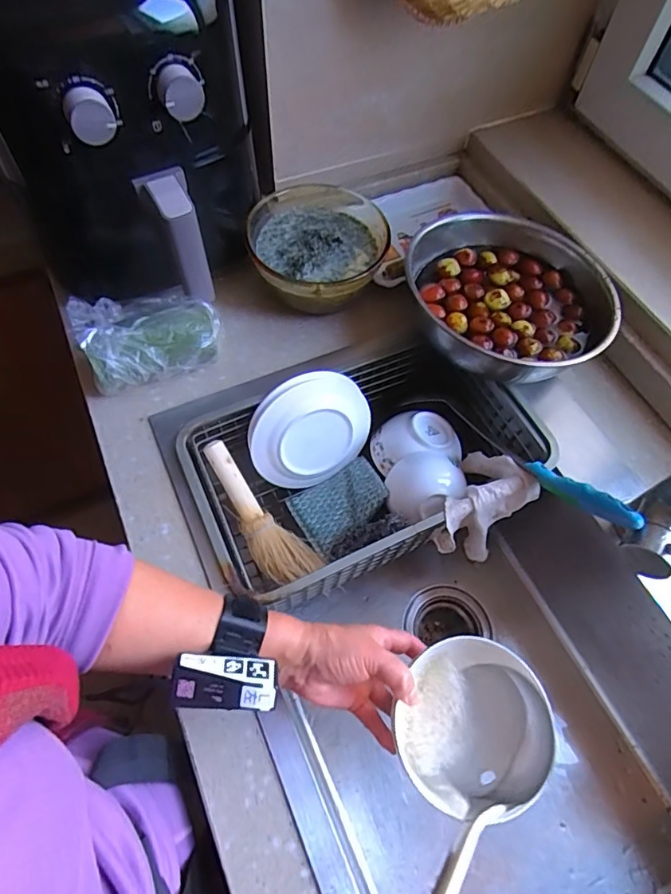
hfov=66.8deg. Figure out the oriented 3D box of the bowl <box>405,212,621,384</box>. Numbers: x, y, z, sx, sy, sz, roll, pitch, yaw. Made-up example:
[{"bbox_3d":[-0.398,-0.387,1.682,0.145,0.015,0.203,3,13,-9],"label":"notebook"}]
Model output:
[{"bbox_3d":[0.197,-0.176,0.599,0.225,0.071,0.217,1,62,-2],"label":"bowl"}]

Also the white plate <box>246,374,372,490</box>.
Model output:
[{"bbox_3d":[-0.027,-0.014,0.600,0.145,0.145,0.023,-24,39,-7],"label":"white plate"}]

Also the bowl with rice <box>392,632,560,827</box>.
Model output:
[{"bbox_3d":[0.105,0.216,0.399,0.102,0.060,0.119,0,62,-3],"label":"bowl with rice"}]

